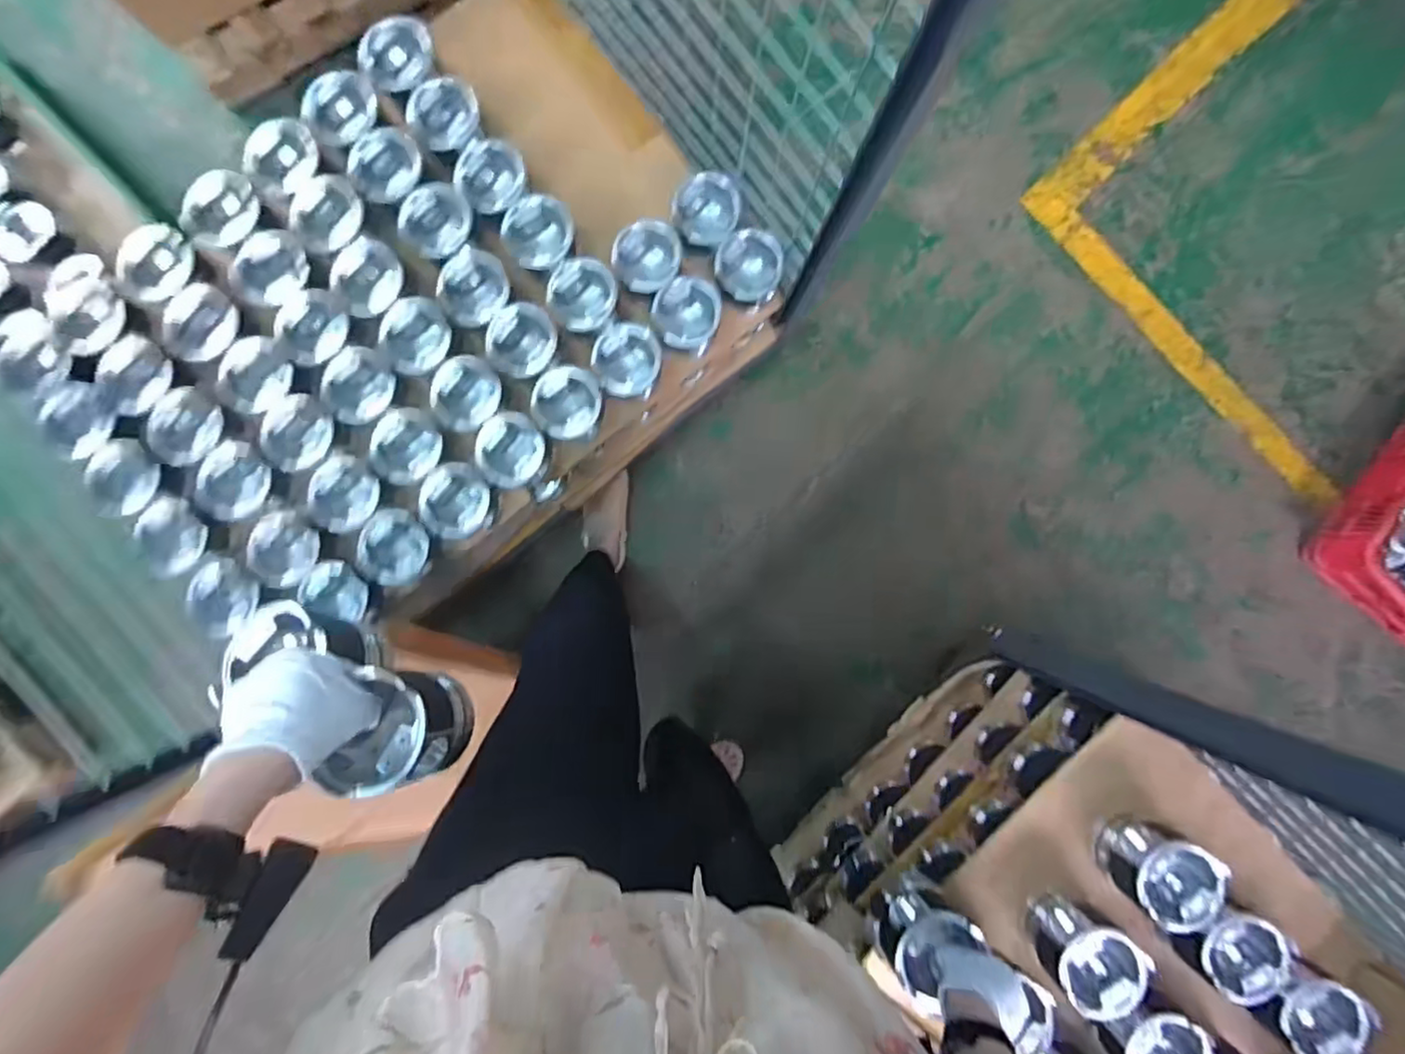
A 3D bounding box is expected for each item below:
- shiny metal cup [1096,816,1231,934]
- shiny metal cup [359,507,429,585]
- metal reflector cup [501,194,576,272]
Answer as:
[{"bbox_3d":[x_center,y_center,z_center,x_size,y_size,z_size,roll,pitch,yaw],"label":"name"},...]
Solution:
[{"bbox_3d":[0.549,0.413,0.782,0.102,0.090,0.098,0,91,-1],"label":"shiny metal cup"},{"bbox_3d":[-0.458,0.028,0.963,0.098,0.073,0.108,1,91,-2],"label":"shiny metal cup"},{"bbox_3d":[-0.242,-0.432,0.958,0.094,0.083,0.082,22,91,-2],"label":"metal reflector cup"}]

